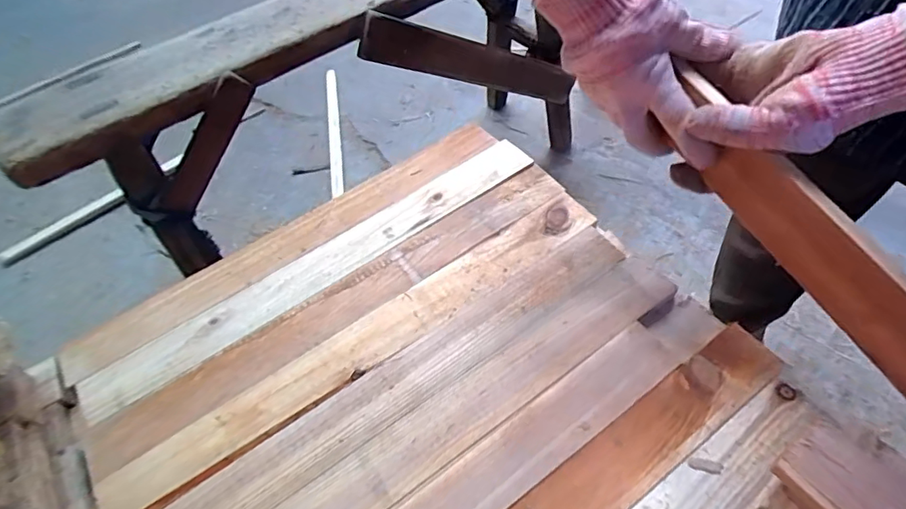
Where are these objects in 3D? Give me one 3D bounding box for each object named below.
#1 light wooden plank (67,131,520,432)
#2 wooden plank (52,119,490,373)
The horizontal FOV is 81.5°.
[{"bbox_3d":[-0.130,0.007,0.539,0.492,0.014,0.053,-31,55,-18],"label":"light wooden plank"},{"bbox_3d":[-0.166,-0.024,0.566,0.488,0.014,0.053,-31,55,-17],"label":"wooden plank"}]

